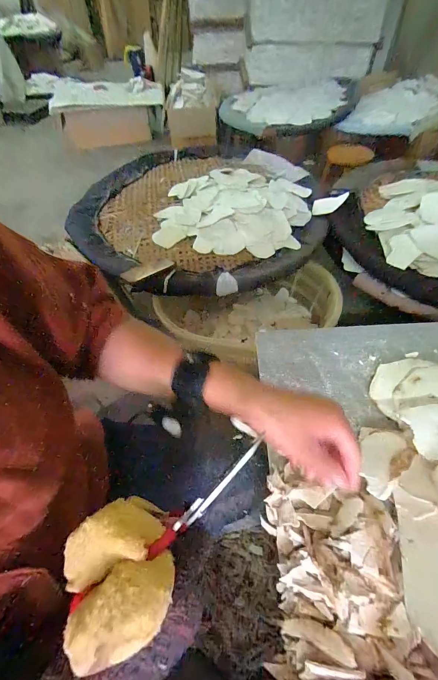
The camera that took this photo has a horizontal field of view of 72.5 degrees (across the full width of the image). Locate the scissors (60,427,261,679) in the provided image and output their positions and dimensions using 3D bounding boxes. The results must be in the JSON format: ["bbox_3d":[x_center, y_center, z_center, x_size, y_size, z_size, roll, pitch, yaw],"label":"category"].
[{"bbox_3d":[-0.030,0.130,0.204,0.156,0.038,0.072,-30,57,-18],"label":"scissors"}]

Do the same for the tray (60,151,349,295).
[{"bbox_3d":[-0.057,-0.533,1.152,0.908,0.113,0.873,-2,53,2],"label":"tray"}]

